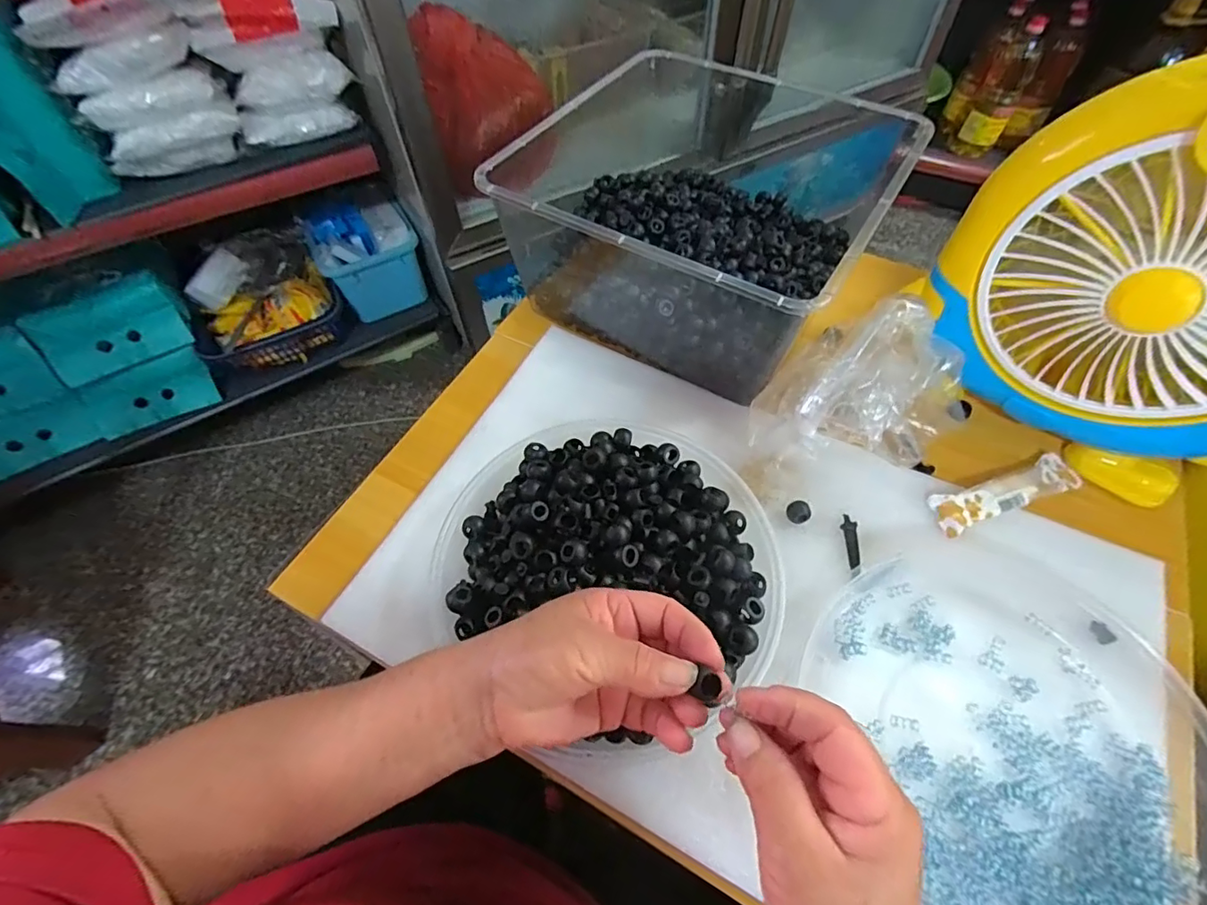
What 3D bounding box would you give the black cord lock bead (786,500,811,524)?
[{"bbox_3d":[0.146,0.045,0.398,0.017,0.013,0.017,-1,58,2],"label":"black cord lock bead"}]

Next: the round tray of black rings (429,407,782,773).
[{"bbox_3d":[0.004,0.075,0.365,0.225,0.057,0.215,-1,58,2],"label":"round tray of black rings"}]

